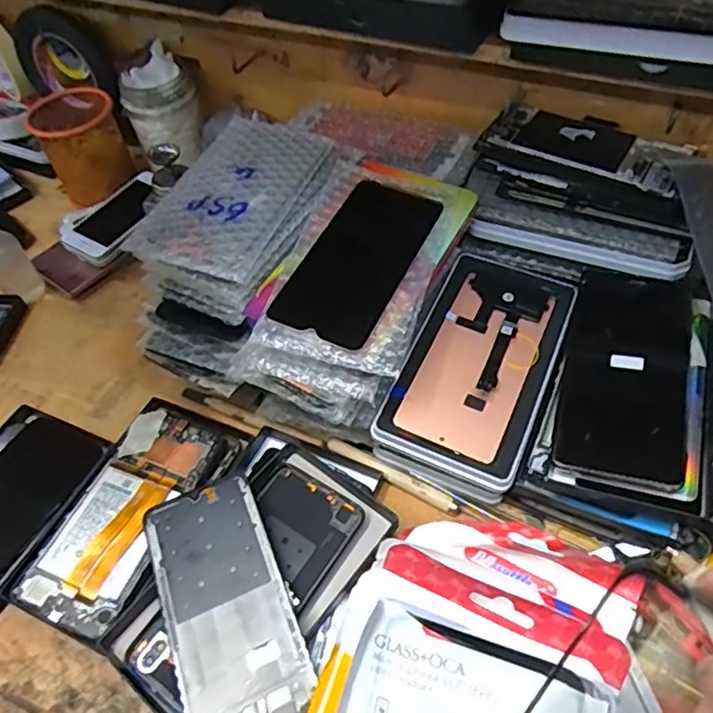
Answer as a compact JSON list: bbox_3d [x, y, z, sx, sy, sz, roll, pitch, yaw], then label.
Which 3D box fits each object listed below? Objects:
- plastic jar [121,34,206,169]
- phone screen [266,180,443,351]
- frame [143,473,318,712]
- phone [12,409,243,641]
[{"bbox_3d":[-0.202,-0.257,0.627,0.068,0.090,0.067,-3,52,3],"label":"plastic jar"},{"bbox_3d":[0.003,-0.072,0.430,0.071,0.004,0.146,22,61,15],"label":"phone screen"},{"bbox_3d":[-0.082,0.150,0.371,0.074,0.006,0.154,-22,55,-11],"label":"frame"},{"bbox_3d":[-0.161,0.111,0.435,0.082,0.008,0.165,22,54,9],"label":"phone"}]

